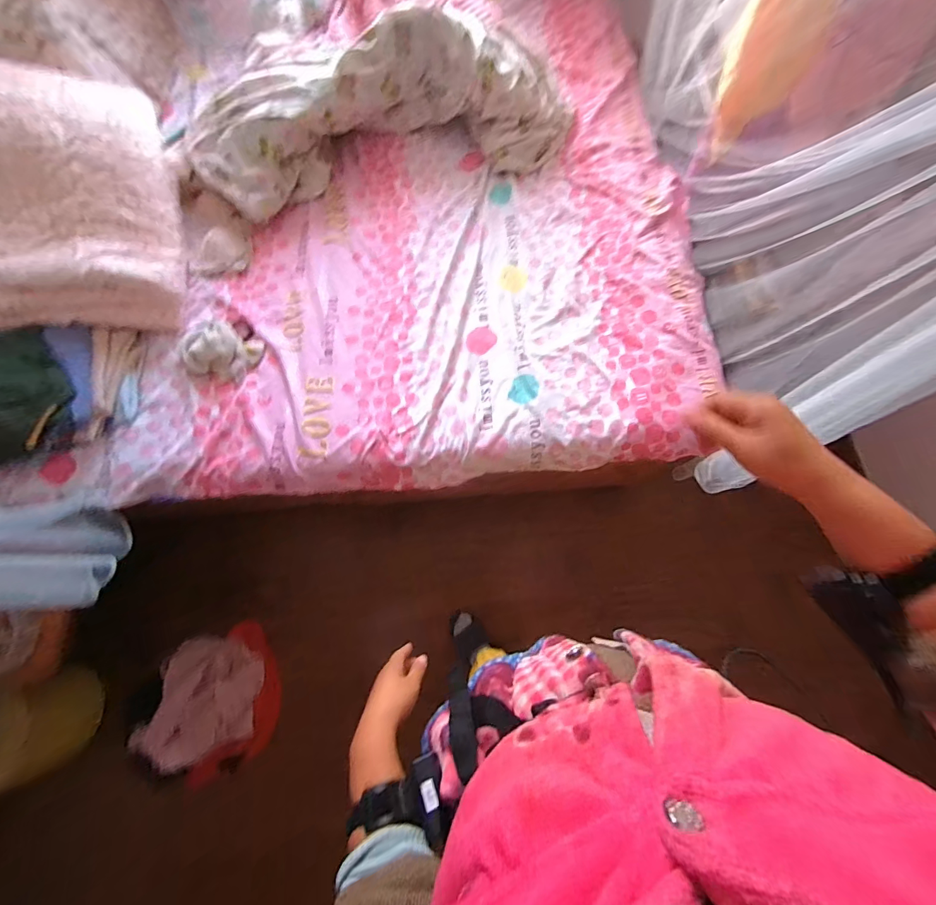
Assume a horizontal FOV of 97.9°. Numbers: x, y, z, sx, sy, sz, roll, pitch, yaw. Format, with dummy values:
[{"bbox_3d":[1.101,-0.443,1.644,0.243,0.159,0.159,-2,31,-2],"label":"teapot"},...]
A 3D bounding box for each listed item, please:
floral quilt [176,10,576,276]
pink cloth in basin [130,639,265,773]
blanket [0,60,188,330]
[{"bbox_3d":[-0.273,-0.914,1.125,1.136,0.254,0.394,-21,72,-5],"label":"floral quilt"},{"bbox_3d":[-0.879,0.813,1.355,0.356,0.116,0.342,0,72,2],"label":"pink cloth in basin"},{"bbox_3d":[-0.957,-0.594,0.957,0.451,0.096,0.571,-11,99,-21],"label":"blanket"}]

